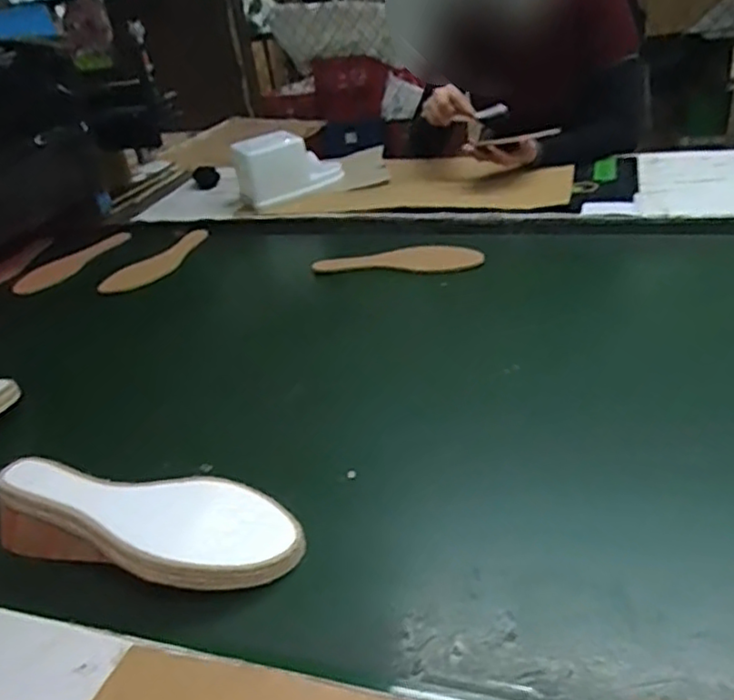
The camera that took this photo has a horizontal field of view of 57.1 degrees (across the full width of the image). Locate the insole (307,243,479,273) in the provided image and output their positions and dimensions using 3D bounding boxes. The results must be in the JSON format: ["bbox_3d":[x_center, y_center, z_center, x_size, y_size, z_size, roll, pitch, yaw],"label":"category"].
[{"bbox_3d":[0.045,-0.132,0.972,0.238,0.013,0.082,1,30,13],"label":"insole"}]

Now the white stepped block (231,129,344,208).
[{"bbox_3d":[-0.134,-0.332,1.212,0.196,0.102,0.059,-18,32,-18],"label":"white stepped block"}]

